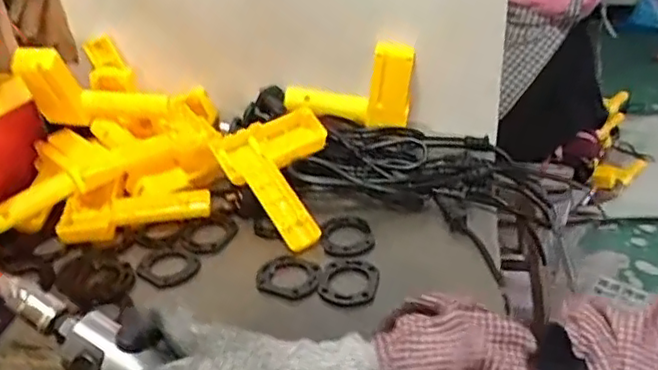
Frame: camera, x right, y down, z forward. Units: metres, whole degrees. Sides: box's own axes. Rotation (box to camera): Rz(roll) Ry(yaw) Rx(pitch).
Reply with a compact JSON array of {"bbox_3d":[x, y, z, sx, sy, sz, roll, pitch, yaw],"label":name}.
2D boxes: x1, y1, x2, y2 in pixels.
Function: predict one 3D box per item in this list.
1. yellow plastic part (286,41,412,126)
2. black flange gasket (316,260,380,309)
[{"bbox_3d":[0.023,-0.125,0.746,0.148,0.097,0.053,7,33,16],"label":"yellow plastic part"},{"bbox_3d":[0.016,0.084,0.555,0.052,0.006,0.055,-2,32,1],"label":"black flange gasket"}]

